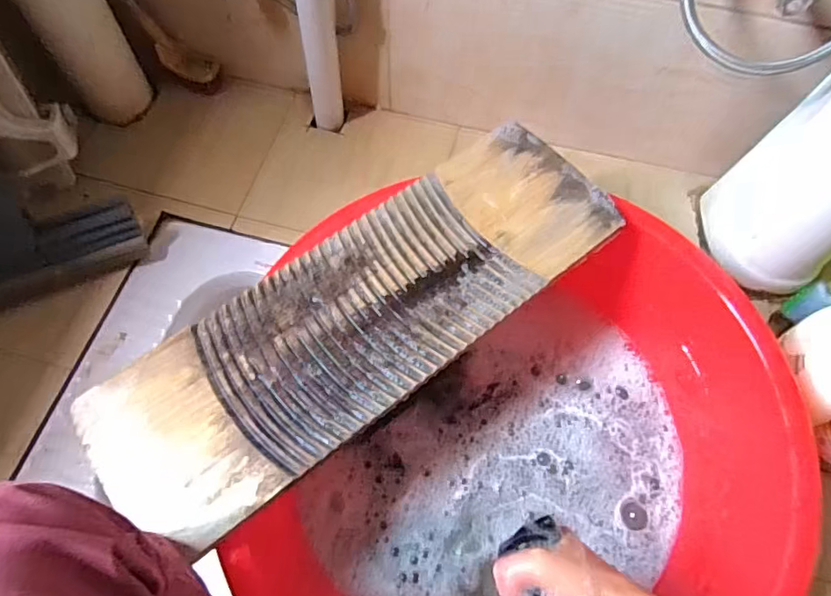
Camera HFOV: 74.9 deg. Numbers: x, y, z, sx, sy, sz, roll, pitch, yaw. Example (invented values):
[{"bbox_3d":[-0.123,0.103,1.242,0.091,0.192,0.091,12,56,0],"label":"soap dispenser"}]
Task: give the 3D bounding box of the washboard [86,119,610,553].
[{"bbox_3d":[-0.046,0.006,0.563,0.570,0.021,0.190,-35,71,-18],"label":"washboard"}]

